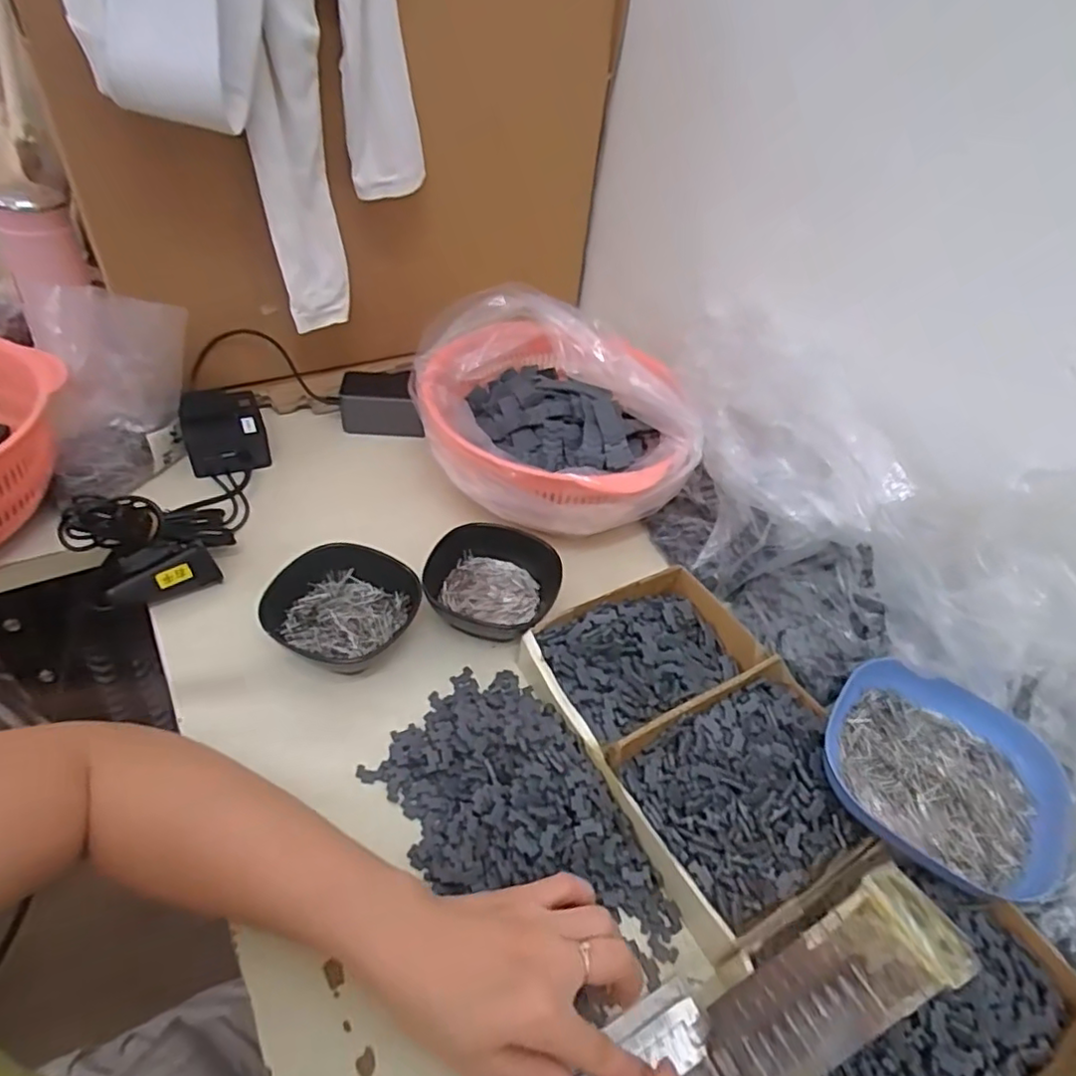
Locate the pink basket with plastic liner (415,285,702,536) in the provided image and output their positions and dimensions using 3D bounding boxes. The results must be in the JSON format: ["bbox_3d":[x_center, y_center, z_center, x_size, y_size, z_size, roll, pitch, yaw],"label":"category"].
[{"bbox_3d":[0.011,-0.116,0.611,0.235,0.111,0.261,-8,46,-17],"label":"pink basket with plastic liner"}]

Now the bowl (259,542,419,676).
[{"bbox_3d":[-0.152,0.054,0.498,0.105,0.040,0.115,33,48,22],"label":"bowl"}]

